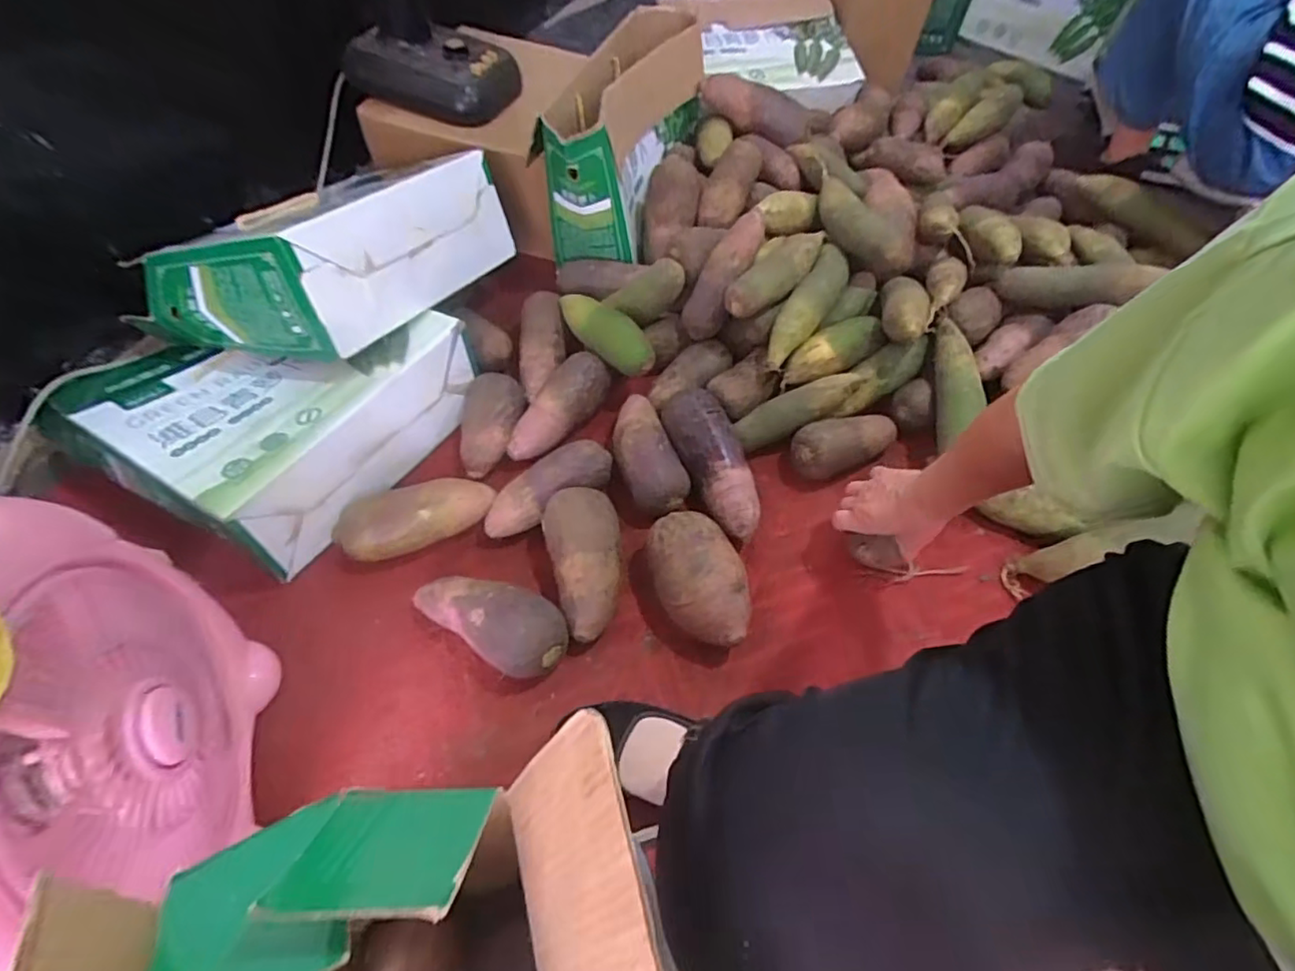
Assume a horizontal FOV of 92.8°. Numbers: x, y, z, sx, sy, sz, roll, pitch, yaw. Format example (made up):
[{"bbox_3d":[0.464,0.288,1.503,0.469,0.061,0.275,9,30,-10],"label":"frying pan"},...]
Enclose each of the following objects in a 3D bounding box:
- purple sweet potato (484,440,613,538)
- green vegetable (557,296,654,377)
[{"bbox_3d":[-0.121,0.005,0.745,0.169,0.060,0.061,-29,62,-19],"label":"purple sweet potato"},{"bbox_3d":[-0.060,-0.208,0.835,0.056,0.054,0.174,-35,64,-22],"label":"green vegetable"}]

